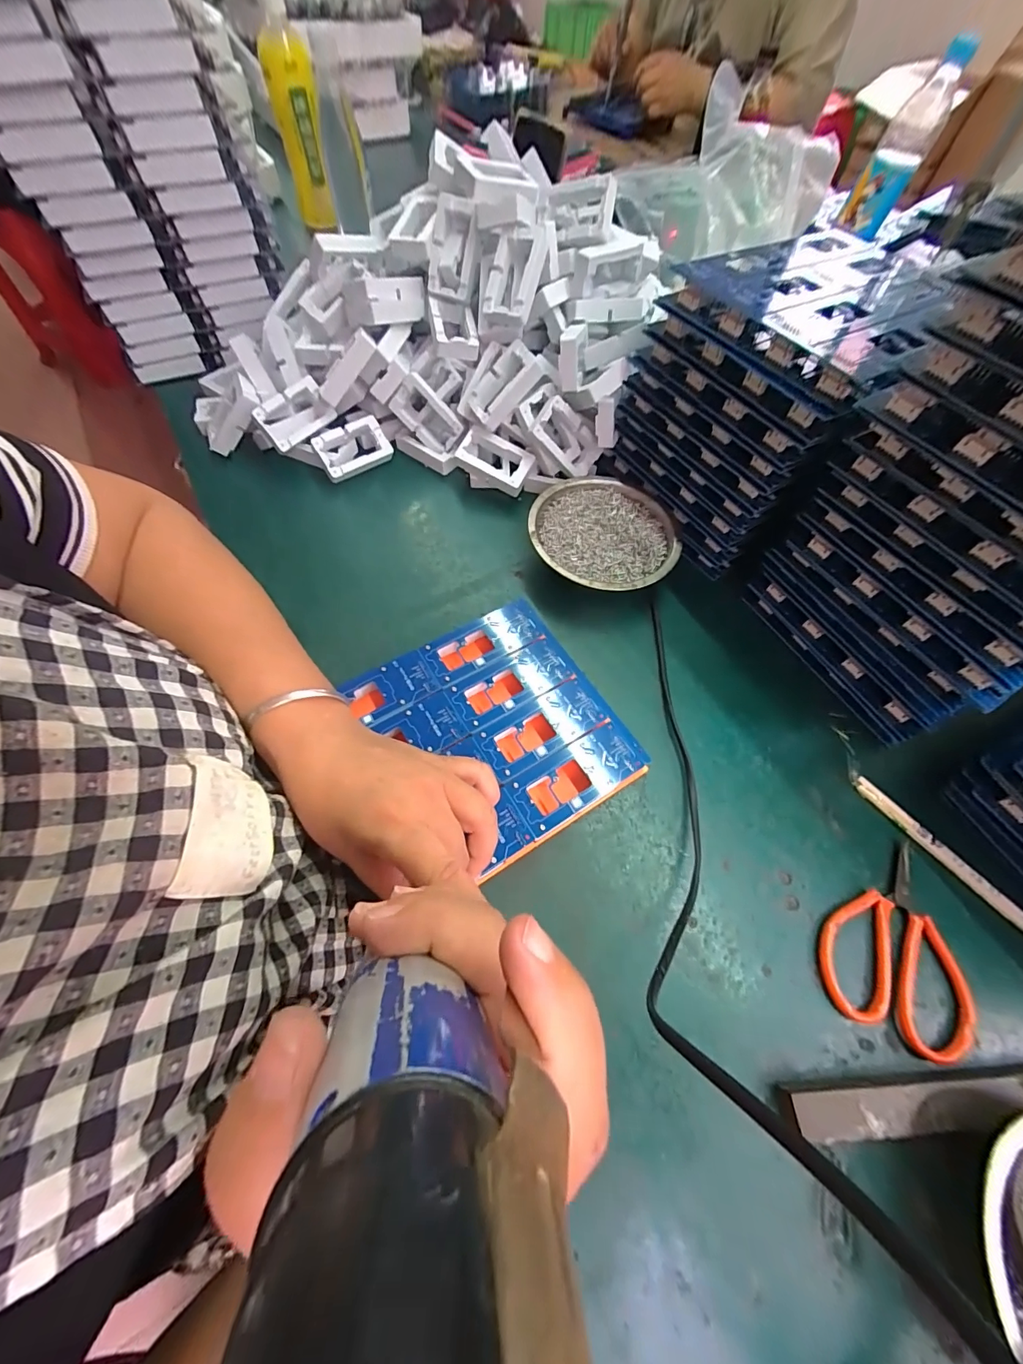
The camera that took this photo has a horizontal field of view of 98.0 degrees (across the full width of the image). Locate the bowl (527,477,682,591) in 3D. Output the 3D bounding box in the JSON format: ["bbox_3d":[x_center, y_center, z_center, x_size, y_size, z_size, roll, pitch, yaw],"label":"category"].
[{"bbox_3d":[0.078,-0.120,0.391,0.122,0.039,0.124,1,62,-2],"label":"bowl"}]

